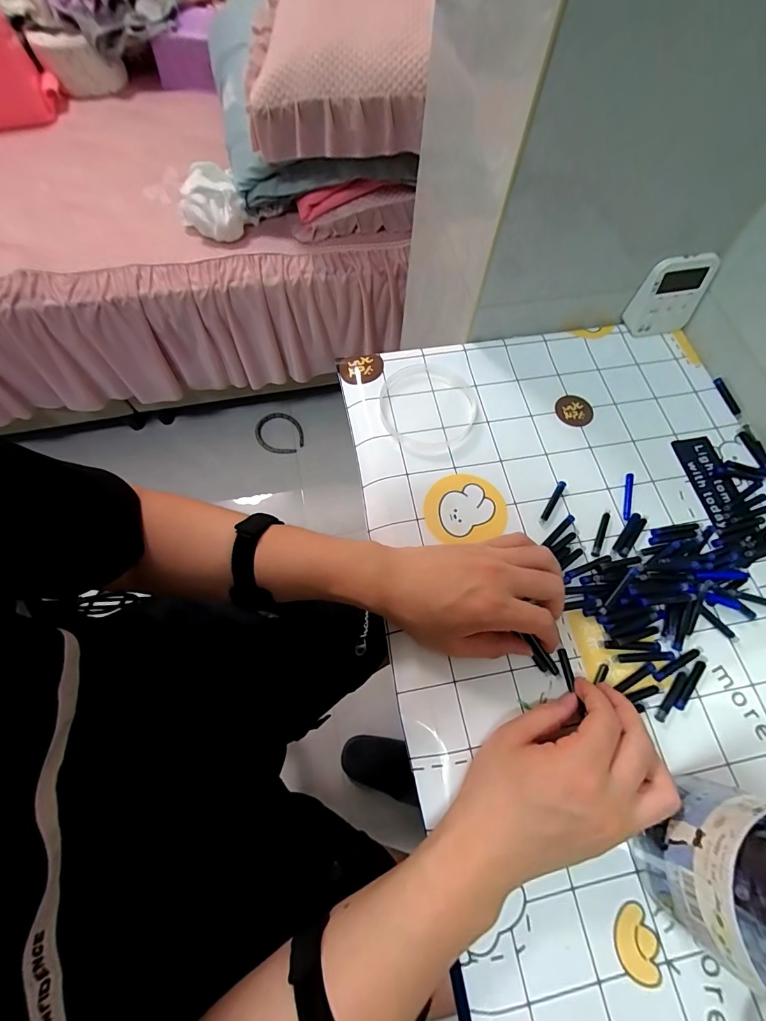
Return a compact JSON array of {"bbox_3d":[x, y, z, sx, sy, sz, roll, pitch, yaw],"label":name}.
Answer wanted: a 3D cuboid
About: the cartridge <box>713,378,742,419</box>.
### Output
[{"bbox_3d":[0.382,-0.124,0.458,0.008,0.006,0.052,-8,68,-5],"label":"cartridge"}]

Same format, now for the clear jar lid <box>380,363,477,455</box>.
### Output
[{"bbox_3d":[0.049,-0.111,0.437,0.097,0.008,0.108,27,69,9],"label":"clear jar lid"}]

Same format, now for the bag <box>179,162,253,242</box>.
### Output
[{"bbox_3d":[-0.350,-0.628,0.842,0.125,0.081,0.126,-24,68,-15],"label":"bag"}]

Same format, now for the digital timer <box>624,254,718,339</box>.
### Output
[{"bbox_3d":[0.322,-0.242,0.467,0.078,0.081,0.017,-11,49,-5],"label":"digital timer"}]

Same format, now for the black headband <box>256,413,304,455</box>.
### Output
[{"bbox_3d":[-0.313,-0.234,1.255,0.135,0.012,0.143,2,63,-4],"label":"black headband"}]

